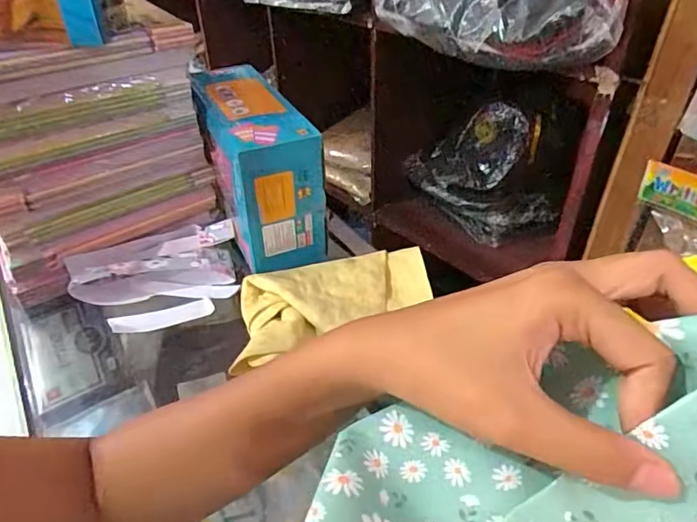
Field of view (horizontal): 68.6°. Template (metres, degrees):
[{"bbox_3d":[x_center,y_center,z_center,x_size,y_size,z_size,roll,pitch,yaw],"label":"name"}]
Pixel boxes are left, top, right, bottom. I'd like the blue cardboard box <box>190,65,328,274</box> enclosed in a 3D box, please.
[{"bbox_3d":[-0.104,-0.106,0.563,0.086,0.142,0.194,-18,42,-19],"label":"blue cardboard box"}]

